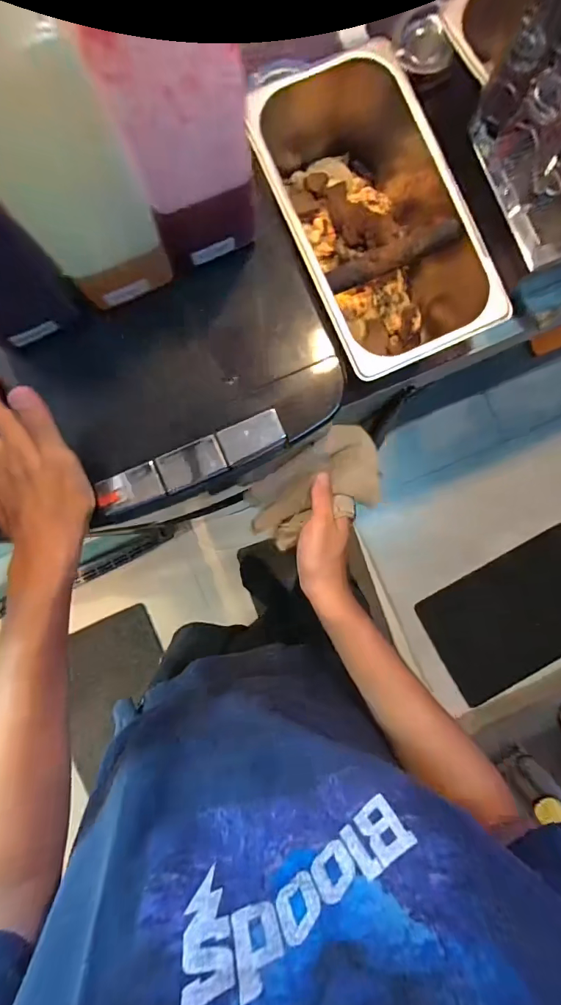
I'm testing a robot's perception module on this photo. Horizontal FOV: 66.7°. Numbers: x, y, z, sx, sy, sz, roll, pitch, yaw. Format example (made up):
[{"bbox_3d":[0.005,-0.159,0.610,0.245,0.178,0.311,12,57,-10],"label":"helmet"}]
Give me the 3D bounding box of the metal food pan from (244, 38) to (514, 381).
[{"bbox_3d":[0.092,-0.307,0.498,0.174,0.133,0.329,-24,89,-2],"label":"metal food pan"}]

